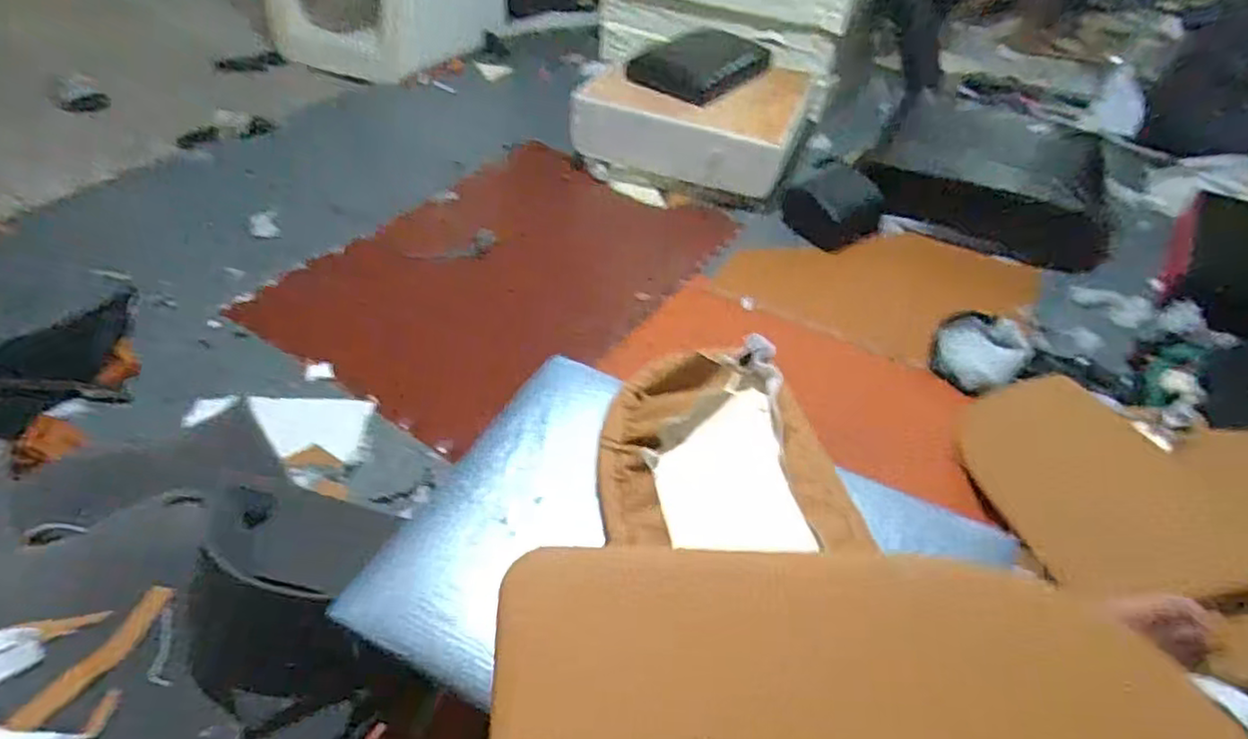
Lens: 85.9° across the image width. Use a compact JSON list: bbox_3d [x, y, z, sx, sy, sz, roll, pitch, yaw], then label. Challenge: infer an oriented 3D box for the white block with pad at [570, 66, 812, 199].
[{"bbox_3d":[0.202,-0.688,1.791,0.548,0.158,0.500,17,46,13],"label":"white block with pad"}]

